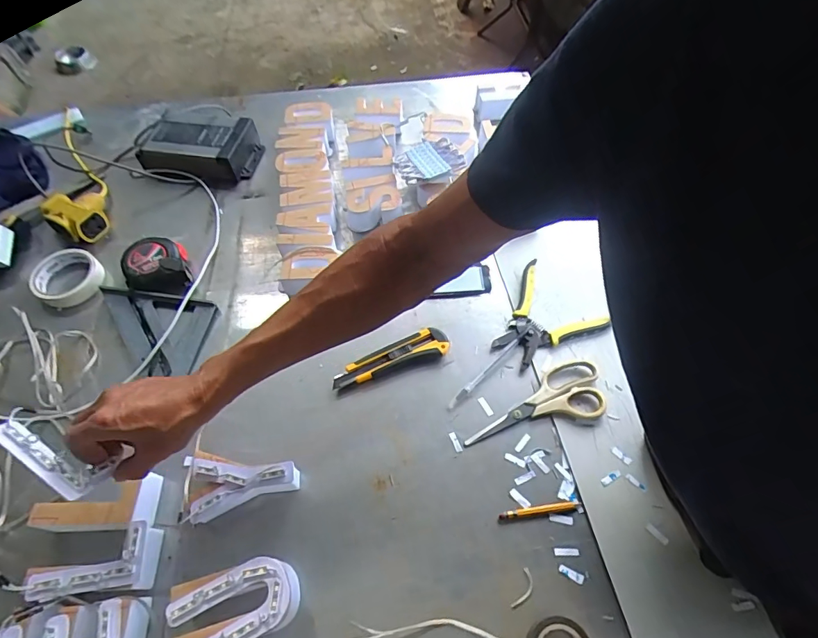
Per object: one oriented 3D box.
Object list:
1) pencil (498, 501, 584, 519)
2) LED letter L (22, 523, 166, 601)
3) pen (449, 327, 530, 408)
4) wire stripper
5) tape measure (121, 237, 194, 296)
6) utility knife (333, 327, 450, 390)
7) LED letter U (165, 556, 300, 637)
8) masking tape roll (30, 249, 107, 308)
[{"bbox_3d":[0.147,0.214,0.510,0.092,0.004,0.008,-7,59,-4],"label":"pencil"},{"bbox_3d":[-0.321,0.251,0.469,0.109,0.048,0.056,-7,58,-3],"label":"LED letter L"},{"bbox_3d":[0.107,0.062,0.593,0.152,0.011,0.012,-39,66,-21],"label":"pen"},{"bbox_3d":[0.176,-0.005,0.634,0.141,0.017,0.134,-30,63,-17],"label":"wire stripper"},{"bbox_3d":[-0.373,-0.077,0.677,0.089,0.044,0.082,0,58,1],"label":"tape measure"},{"bbox_3d":[-0.025,0.051,0.604,0.155,0.023,0.040,-16,59,-9],"label":"utility knife"},{"bbox_3d":[-0.168,0.286,0.448,0.116,0.052,0.076,-17,59,-7],"label":"LED letter U"},{"bbox_3d":[-0.510,-0.064,0.676,0.096,0.029,0.096,0,58,1],"label":"masking tape roll"}]

